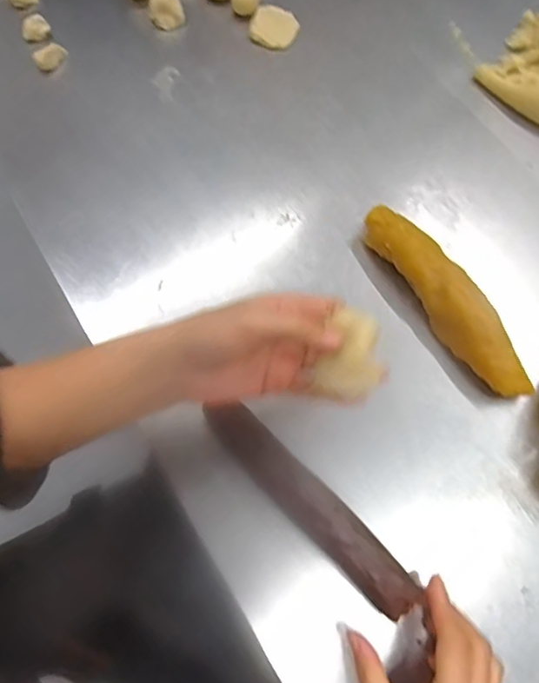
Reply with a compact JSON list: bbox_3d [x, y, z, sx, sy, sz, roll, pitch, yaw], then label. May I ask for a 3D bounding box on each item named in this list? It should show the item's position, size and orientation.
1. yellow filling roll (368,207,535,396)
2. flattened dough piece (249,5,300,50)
[{"bbox_3d":[0.144,-0.034,0.435,0.038,0.044,0.190,-32,74,-13],"label":"yellow filling roll"},{"bbox_3d":[0.005,-0.338,0.559,0.051,0.009,0.054,8,69,1],"label":"flattened dough piece"}]

